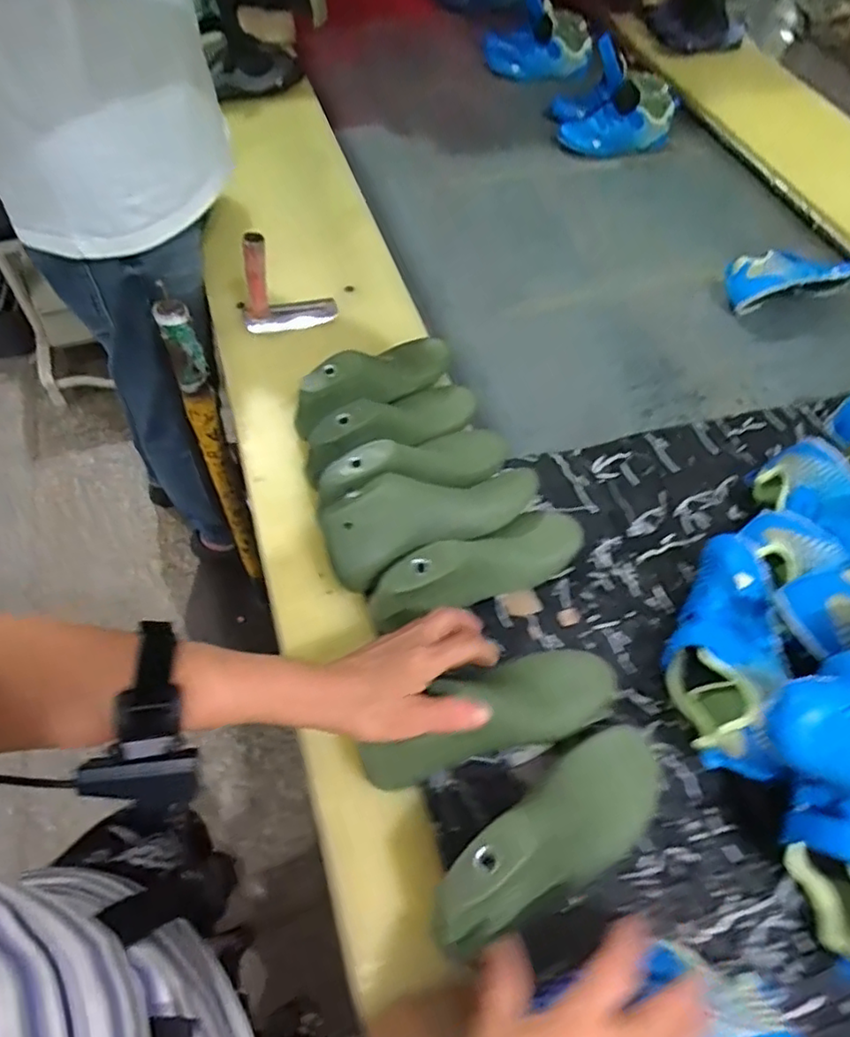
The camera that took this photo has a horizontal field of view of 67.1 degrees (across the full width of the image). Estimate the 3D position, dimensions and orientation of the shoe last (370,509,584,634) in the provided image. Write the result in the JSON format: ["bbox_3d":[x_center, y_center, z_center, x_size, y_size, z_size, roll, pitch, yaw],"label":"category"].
[{"bbox_3d":[0.059,0.040,0.595,0.231,0.082,0.060,-15,57,-30],"label":"shoe last"}]

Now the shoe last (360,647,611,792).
[{"bbox_3d":[0.055,0.163,0.521,0.214,0.080,0.061,-20,59,-10],"label":"shoe last"}]

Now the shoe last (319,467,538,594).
[{"bbox_3d":[0.010,-0.001,0.606,0.205,0.098,0.071,-23,60,-18],"label":"shoe last"}]

